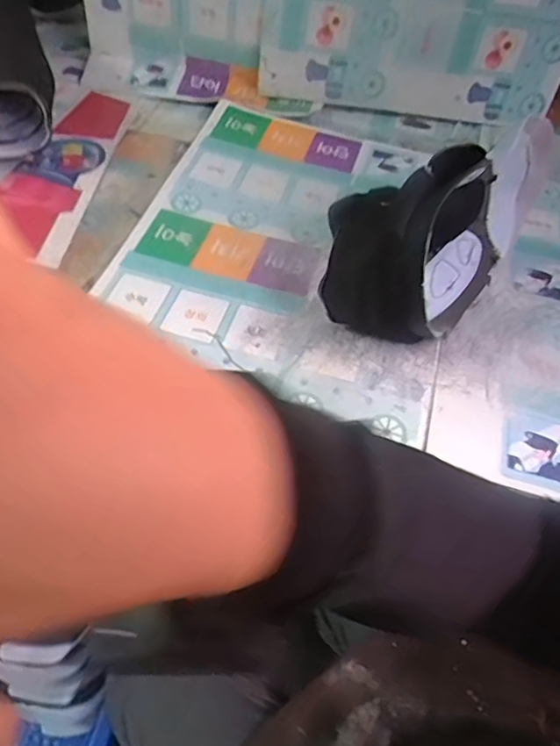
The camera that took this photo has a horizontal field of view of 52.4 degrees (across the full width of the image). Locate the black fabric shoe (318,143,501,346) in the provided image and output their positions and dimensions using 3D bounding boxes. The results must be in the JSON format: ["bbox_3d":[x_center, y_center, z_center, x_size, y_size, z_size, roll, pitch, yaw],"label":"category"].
[{"bbox_3d":[0.155,-0.149,0.619,0.140,0.165,0.245,34,57,19],"label":"black fabric shoe"}]

